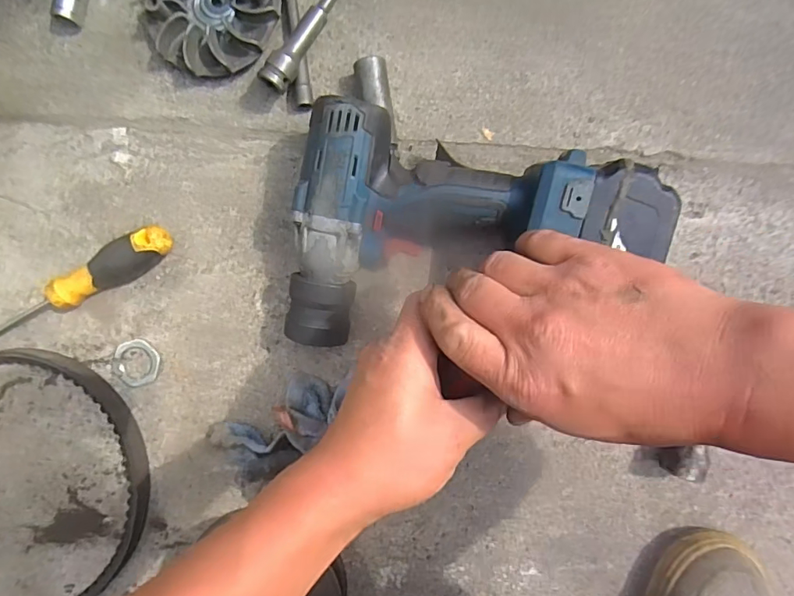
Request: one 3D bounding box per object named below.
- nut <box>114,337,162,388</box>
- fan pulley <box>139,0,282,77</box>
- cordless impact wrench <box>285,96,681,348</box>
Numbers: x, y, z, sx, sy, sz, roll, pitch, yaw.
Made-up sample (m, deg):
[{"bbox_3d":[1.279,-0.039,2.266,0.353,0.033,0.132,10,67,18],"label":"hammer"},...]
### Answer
[{"bbox_3d":[-0.224,0.056,0.421,0.041,0.004,0.039,20,92,0],"label":"nut"},{"bbox_3d":[-0.149,-0.234,0.391,0.104,0.032,0.105,0,92,1],"label":"fan pulley"},{"bbox_3d":[0.049,-0.036,0.362,0.253,0.086,0.182,12,92,0],"label":"cordless impact wrench"}]

